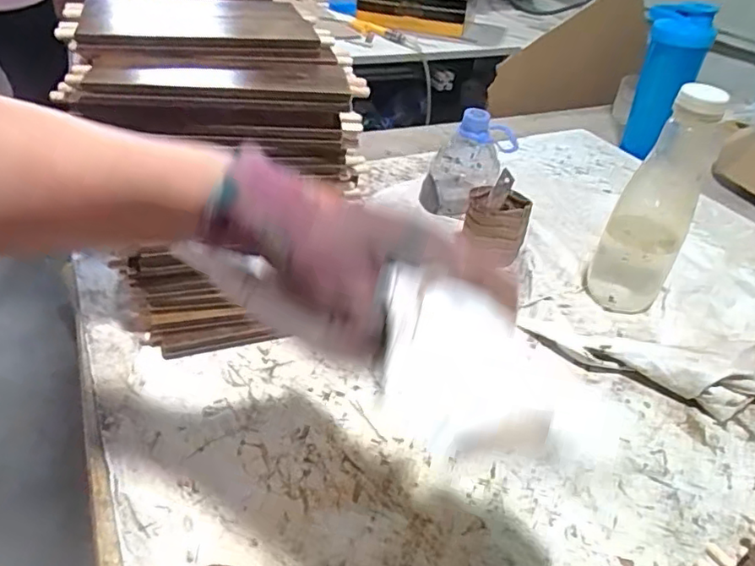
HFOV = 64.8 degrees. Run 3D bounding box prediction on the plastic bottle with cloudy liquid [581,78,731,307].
[{"bbox_3d":[0.266,-0.077,0.570,0.071,0.225,0.064,20,39,19],"label":"plastic bottle with cloudy liquid"}]

